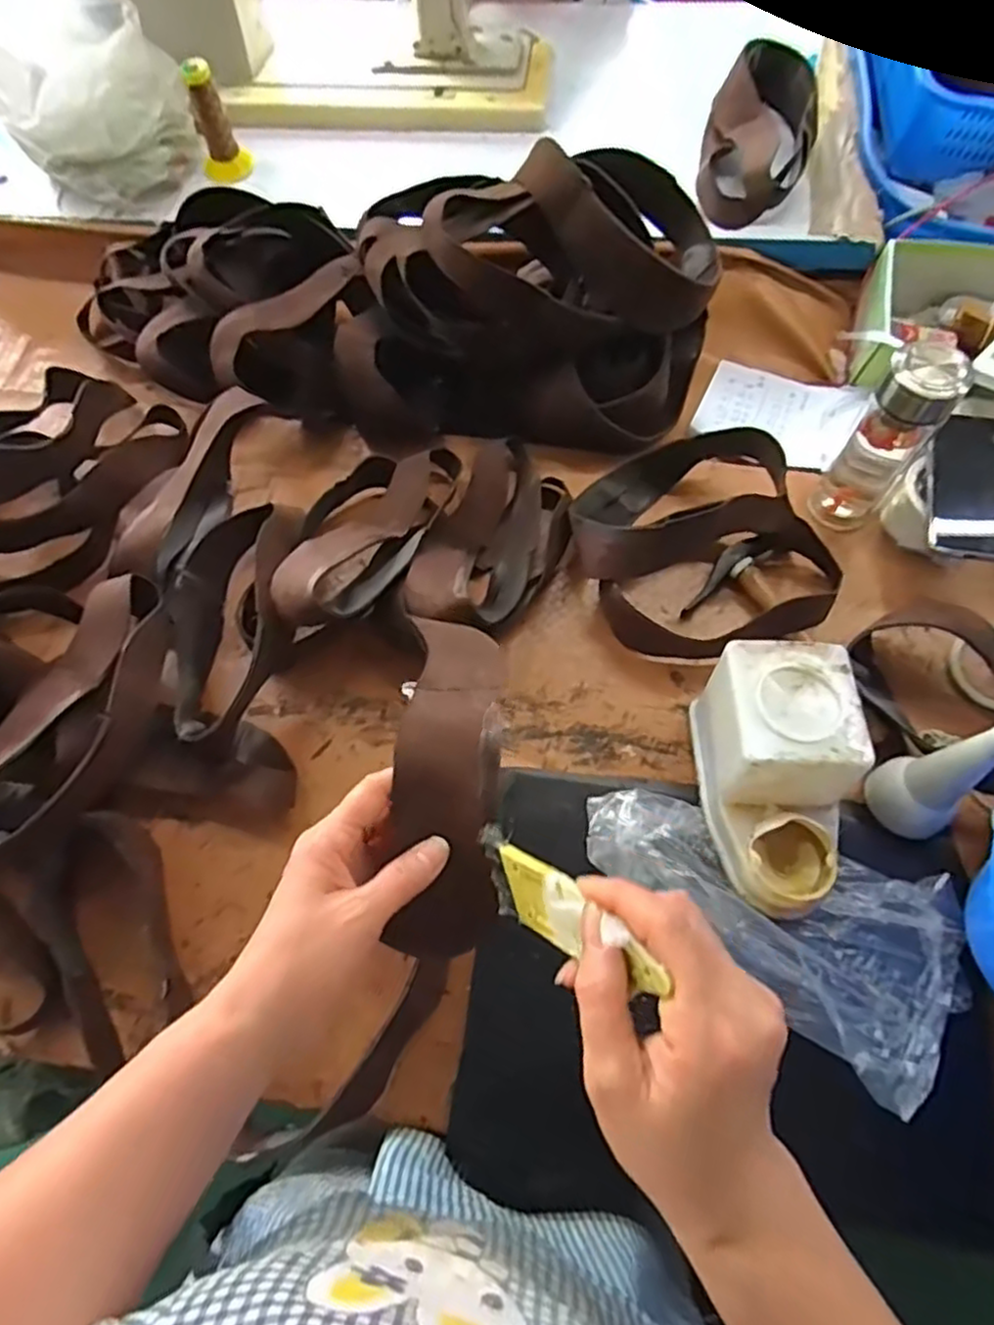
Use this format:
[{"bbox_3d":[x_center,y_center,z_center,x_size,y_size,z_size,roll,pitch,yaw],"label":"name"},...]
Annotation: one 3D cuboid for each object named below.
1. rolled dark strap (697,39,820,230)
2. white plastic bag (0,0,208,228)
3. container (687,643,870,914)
[{"bbox_3d":[0.320,-0.643,0.859,0.126,0.065,0.218,15,82,8],"label":"rolled dark strap"},{"bbox_3d":[-0.508,-0.692,0.871,0.216,0.175,0.203,37,73,15],"label":"white plastic bag"},{"bbox_3d":[0.240,0.099,0.607,0.107,0.129,0.214,1,67,2],"label":"container"}]

